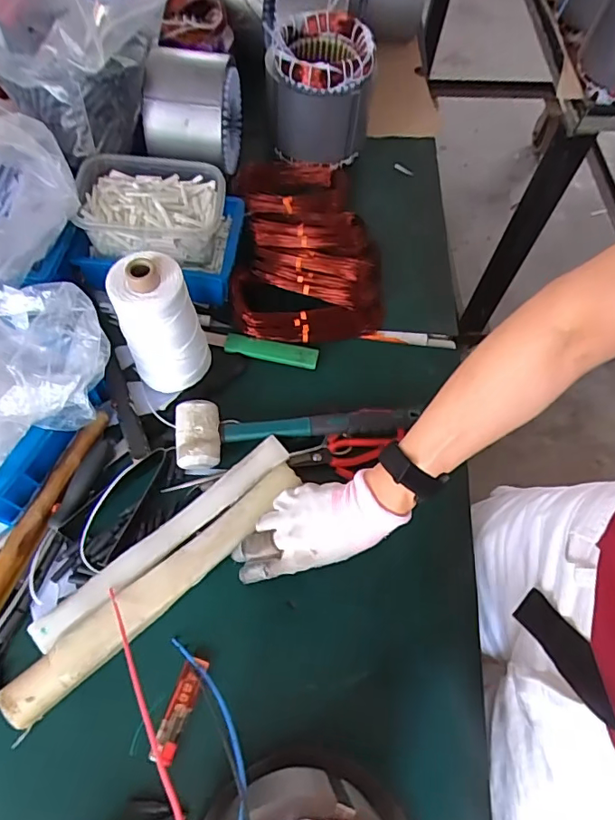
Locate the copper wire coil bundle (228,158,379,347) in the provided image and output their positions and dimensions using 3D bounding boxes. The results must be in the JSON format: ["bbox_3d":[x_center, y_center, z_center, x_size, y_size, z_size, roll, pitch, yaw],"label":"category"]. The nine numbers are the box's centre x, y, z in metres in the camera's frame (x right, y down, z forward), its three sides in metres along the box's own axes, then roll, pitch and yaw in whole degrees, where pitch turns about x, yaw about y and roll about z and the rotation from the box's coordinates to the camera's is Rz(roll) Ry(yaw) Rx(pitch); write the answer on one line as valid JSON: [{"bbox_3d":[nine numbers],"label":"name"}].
[{"bbox_3d":[-0.006,-0.235,0.696,0.194,0.060,0.298,-4,64,-5],"label":"copper wire coil bundle"}]

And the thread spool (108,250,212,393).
[{"bbox_3d":[-0.158,-0.096,0.546,0.085,0.148,0.074,-16,66,-11],"label":"thread spool"}]

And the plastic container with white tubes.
[{"bbox_3d":[-0.189,-0.242,0.620,0.171,0.066,0.120,-4,64,-5],"label":"plastic container with white tubes"}]

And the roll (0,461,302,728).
[{"bbox_3d":[-0.139,0.172,0.505,0.337,0.031,0.042,-37,72,-19],"label":"roll"}]

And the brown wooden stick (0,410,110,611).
[{"bbox_3d":[-0.280,0.109,0.529,0.030,0.014,0.246,23,65,8],"label":"brown wooden stick"}]

